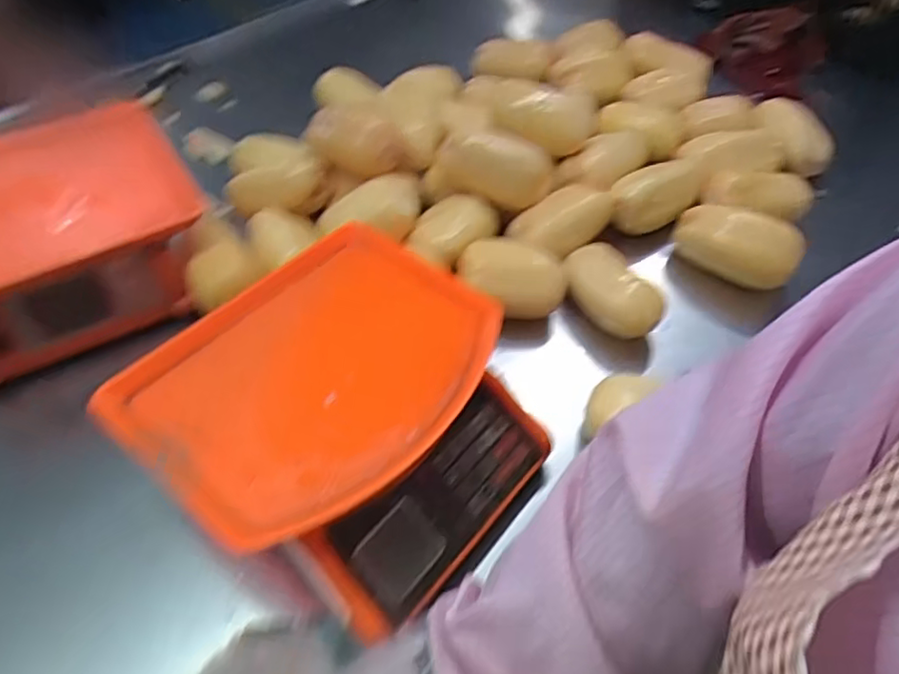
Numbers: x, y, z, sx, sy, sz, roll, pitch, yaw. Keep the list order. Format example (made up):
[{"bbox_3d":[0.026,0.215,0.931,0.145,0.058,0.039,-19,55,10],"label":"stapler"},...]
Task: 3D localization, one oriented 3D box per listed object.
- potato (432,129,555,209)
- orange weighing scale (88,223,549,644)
[{"bbox_3d":[0.053,-0.207,0.751,0.131,0.064,0.056,7,51,4],"label":"potato"},{"bbox_3d":[-0.080,0.067,0.535,0.287,0.121,0.288,32,57,21],"label":"orange weighing scale"}]

